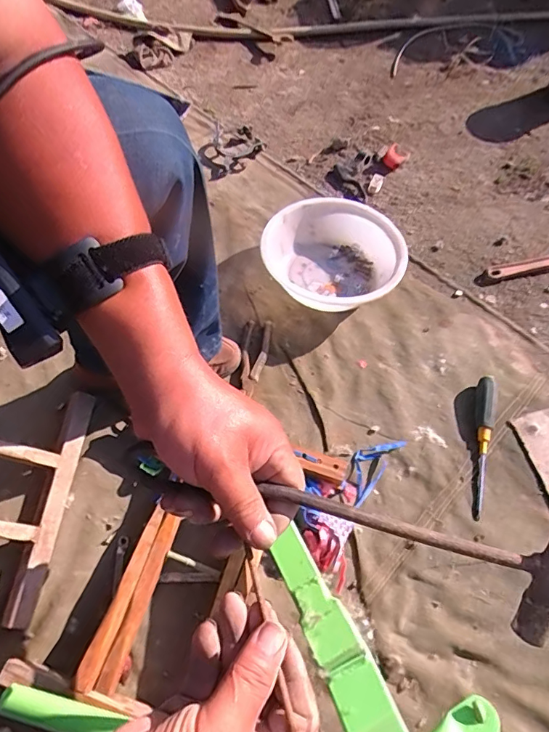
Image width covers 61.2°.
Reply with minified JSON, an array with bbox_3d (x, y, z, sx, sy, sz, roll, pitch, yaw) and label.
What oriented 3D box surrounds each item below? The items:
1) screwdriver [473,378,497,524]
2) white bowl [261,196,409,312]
[{"bbox_3d":[0.325,0.119,0.709,0.027,0.034,0.227,10,60,5],"label":"screwdriver"},{"bbox_3d":[0.105,-0.195,0.857,0.245,0.079,0.254,0,62,0],"label":"white bowl"}]

